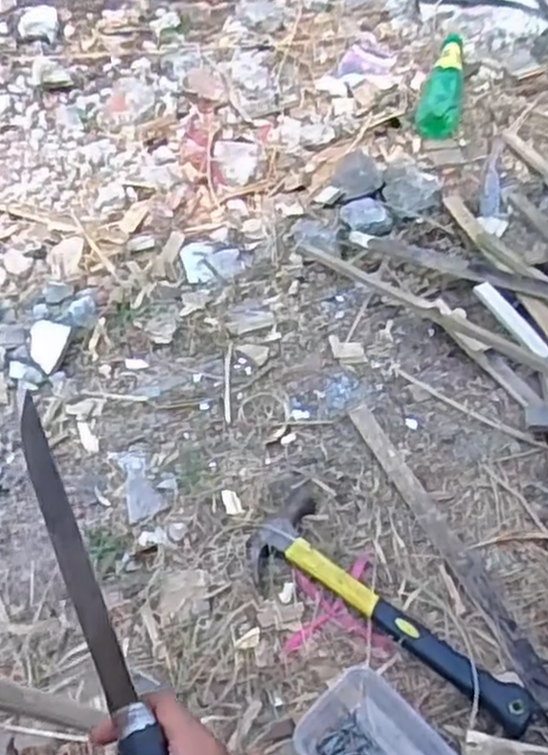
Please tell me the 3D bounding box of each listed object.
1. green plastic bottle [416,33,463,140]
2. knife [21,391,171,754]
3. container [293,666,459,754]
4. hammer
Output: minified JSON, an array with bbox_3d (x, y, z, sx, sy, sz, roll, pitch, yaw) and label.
[{"bbox_3d":[0.252,-0.453,1.104,0.058,0.055,0.256,9,57,8],"label":"green plastic bottle"},{"bbox_3d":[-0.094,0.145,0.398,0.030,0.022,0.292,-20,68,-12],"label":"knife"},{"bbox_3d":[0.077,0.279,0.559,0.090,0.038,0.110,-36,62,-21],"label":"container"},{"bbox_3d":[0.086,0.200,0.622,0.090,0.045,0.265,-37,62,-21],"label":"hammer"}]

